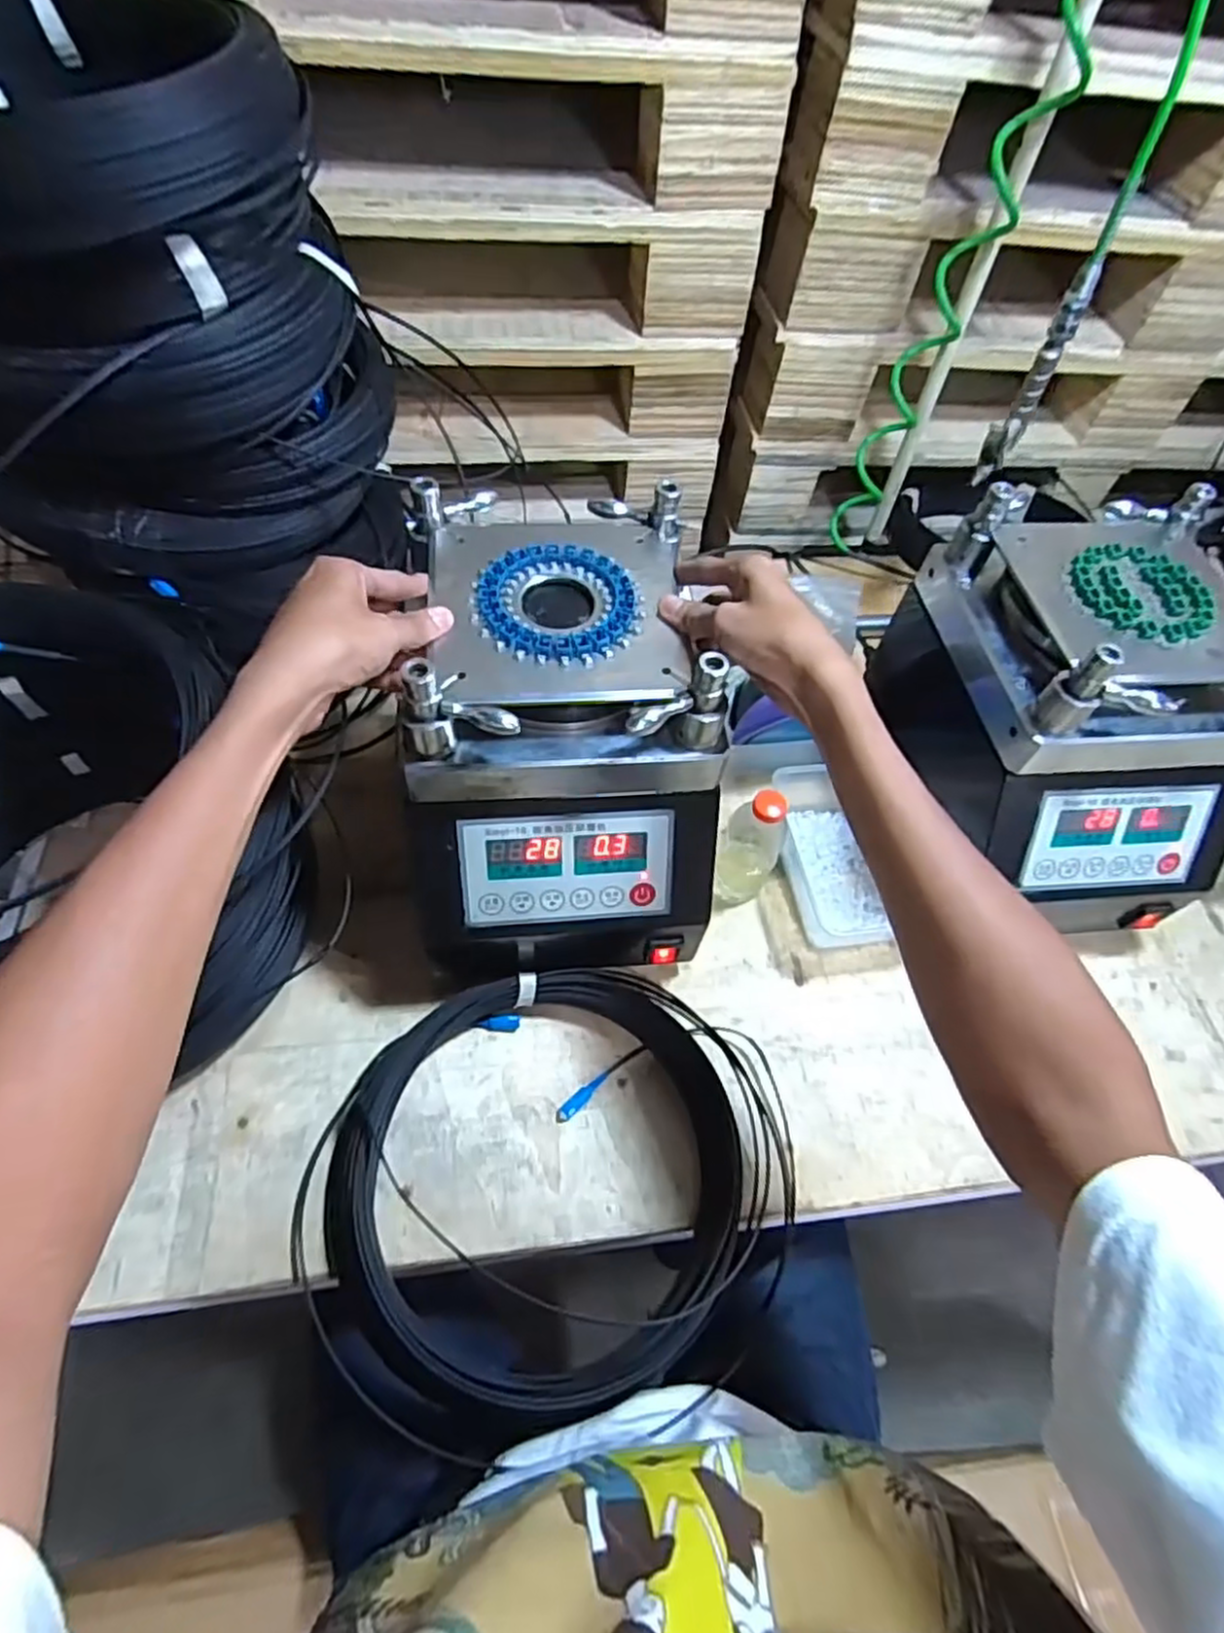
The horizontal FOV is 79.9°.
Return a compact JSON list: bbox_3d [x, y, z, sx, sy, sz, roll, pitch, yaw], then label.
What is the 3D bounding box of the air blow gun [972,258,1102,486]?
[{"bbox_3d":[0.391,-0.405,0.676,0.026,0.165,0.065,32,62,15],"label":"air blow gun"}]

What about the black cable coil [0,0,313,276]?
[{"bbox_3d":[-0.382,-0.483,0.498,0.302,0.070,0.294,-31,66,-21],"label":"black cable coil"}]

